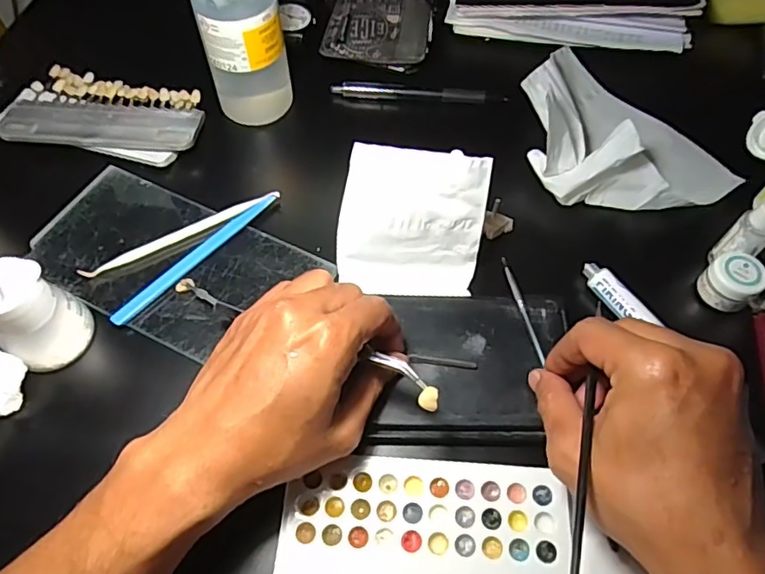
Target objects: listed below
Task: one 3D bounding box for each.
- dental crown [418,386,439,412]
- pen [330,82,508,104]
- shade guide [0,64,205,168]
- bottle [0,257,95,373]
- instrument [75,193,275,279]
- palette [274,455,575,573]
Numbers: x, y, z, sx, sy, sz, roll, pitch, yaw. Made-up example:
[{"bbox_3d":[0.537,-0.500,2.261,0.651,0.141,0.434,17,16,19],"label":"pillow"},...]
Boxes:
[{"bbox_3d":[0.023,0.055,0.275,0.010,0.004,0.012,11,61,5],"label":"dental crown"},{"bbox_3d":[0.030,-0.165,0.469,0.143,0.011,0.015,5,59,3],"label":"pen"},{"bbox_3d":[-0.220,-0.140,0.446,0.151,0.016,0.088,7,59,4],"label":"shade guide"},{"bbox_3d":[-0.205,0.016,0.322,0.040,0.058,0.045,29,63,16],"label":"bottle"},{"bbox_3d":[-0.138,-0.038,0.387,0.140,0.006,0.010,-25,63,-15],"label":"instrument"},{"bbox_3d":[0.022,0.137,0.285,0.148,0.006,0.092,4,59,2],"label":"palette"}]

